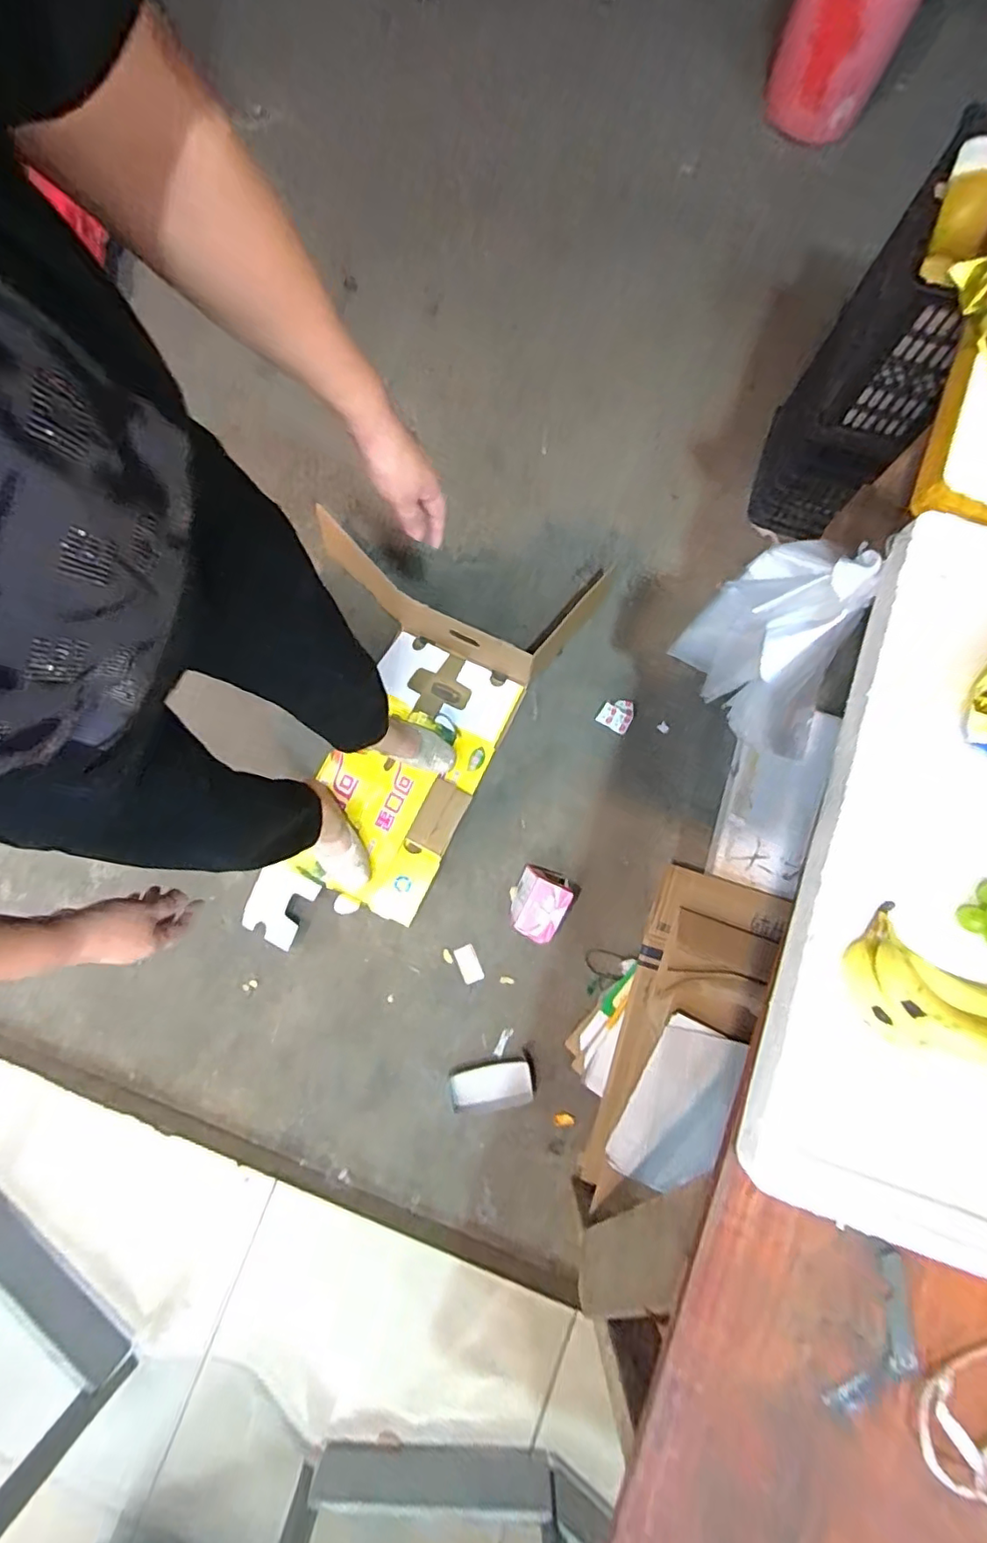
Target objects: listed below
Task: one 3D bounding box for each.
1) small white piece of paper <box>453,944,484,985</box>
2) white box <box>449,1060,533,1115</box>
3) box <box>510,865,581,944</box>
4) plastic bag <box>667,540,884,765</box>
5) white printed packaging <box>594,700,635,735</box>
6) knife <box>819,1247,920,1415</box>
[{"bbox_3d":[-0.052,0.405,1.228,0.045,0.008,0.075,-22,81,0],"label":"small white piece of paper"},{"bbox_3d":[-0.004,0.634,1.171,0.162,0.035,0.086,-13,81,2],"label":"white box"},{"bbox_3d":[0.094,0.268,1.205,0.116,0.104,0.139,31,84,8],"label":"box"},{"bbox_3d":[0.361,-0.148,0.746,0.106,0.333,0.224,-19,81,1],"label":"plastic bag"},{"bbox_3d":[0.277,-0.129,1.307,0.070,0.014,0.074,29,81,6],"label":"white printed packaging"},{"bbox_3d":[0.313,0.457,0.468,0.054,0.009,0.121,32,84,8],"label":"knife"}]

